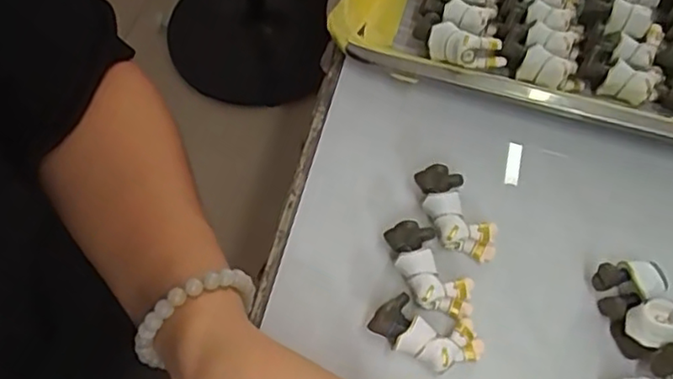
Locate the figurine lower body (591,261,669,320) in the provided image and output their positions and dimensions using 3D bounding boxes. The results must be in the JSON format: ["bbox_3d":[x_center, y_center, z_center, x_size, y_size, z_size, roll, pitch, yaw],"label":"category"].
[{"bbox_3d":[0.137,0.046,0.302,0.027,0.020,0.022,-15,61,-8],"label":"figurine lower body"}]

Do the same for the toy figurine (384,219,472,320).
[{"bbox_3d":[0.044,0.038,0.303,0.028,0.018,0.053,-35,84,-17],"label":"toy figurine"}]

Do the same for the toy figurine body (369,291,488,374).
[{"bbox_3d":[0.041,0.065,0.289,0.052,0.018,0.029,20,62,-4],"label":"toy figurine body"}]

